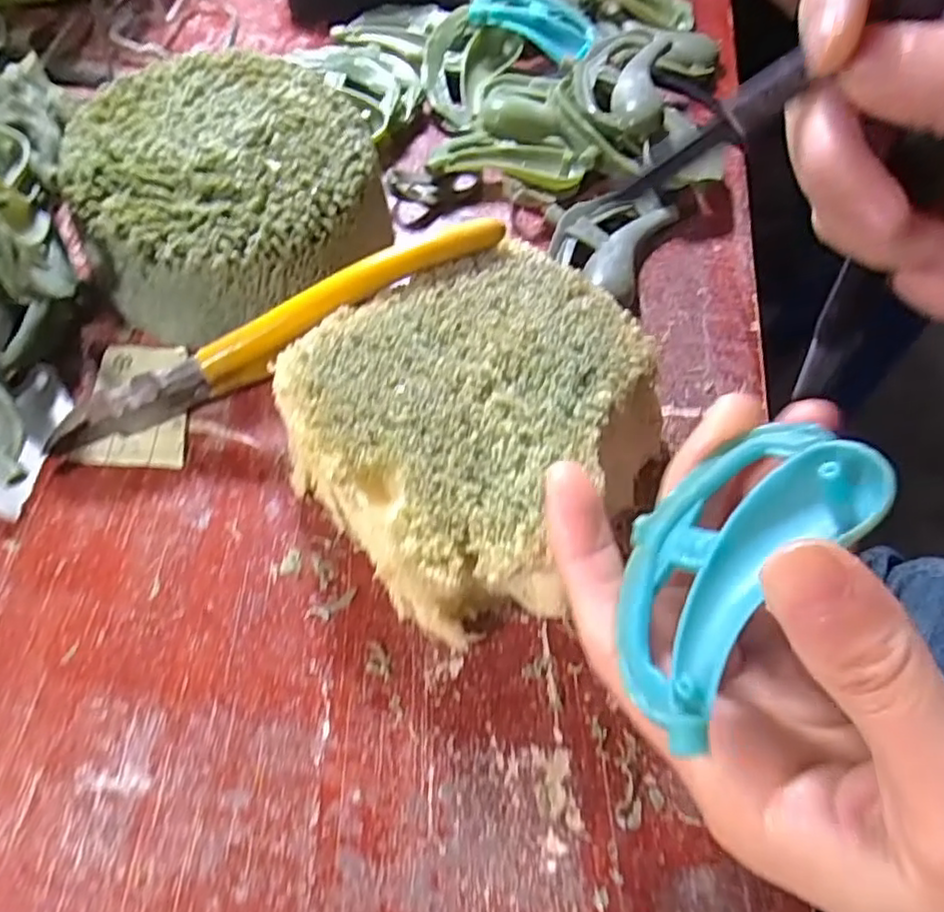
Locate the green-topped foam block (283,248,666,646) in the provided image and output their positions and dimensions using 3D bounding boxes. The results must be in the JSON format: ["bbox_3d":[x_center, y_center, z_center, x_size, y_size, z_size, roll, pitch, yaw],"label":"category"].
[{"bbox_3d":[0.004,-0.006,0.201,0.106,0.043,0.098,-36,69,-20],"label":"green-topped foam block"}]

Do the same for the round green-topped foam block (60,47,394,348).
[{"bbox_3d":[-0.086,-0.094,0.239,0.104,0.046,0.099,-32,68,-18],"label":"round green-topped foam block"}]

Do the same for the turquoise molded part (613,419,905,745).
[{"bbox_3d":[0.049,0.020,0.130,0.062,0.028,0.031,-41,71,-21],"label":"turquoise molded part"}]

